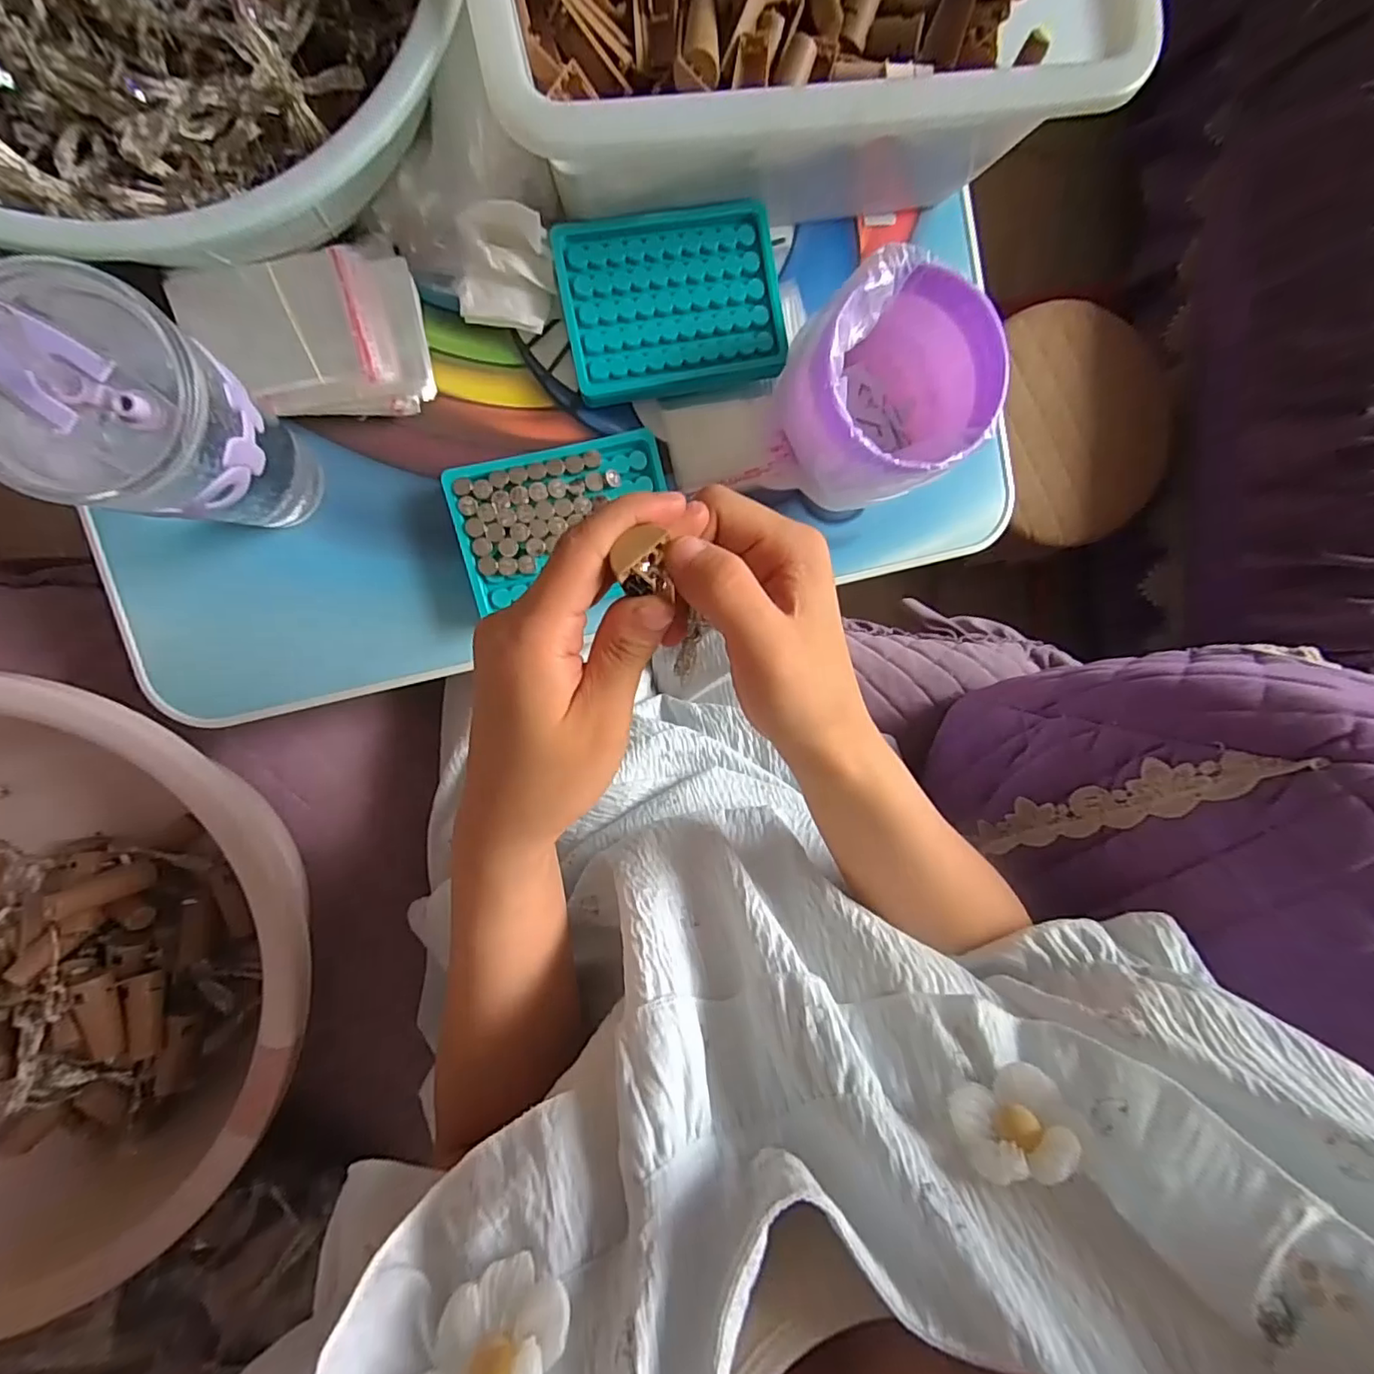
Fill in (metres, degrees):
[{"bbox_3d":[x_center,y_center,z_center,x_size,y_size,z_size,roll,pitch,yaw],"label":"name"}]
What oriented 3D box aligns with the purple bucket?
[{"bbox_3d":[0.118,-0.176,0.354,0.113,0.080,0.105,-1,94,-8],"label":"purple bucket"}]

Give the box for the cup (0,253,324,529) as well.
[{"bbox_3d":[-0.233,-0.114,0.266,0.082,0.111,0.078,-1,94,-8],"label":"cup"}]

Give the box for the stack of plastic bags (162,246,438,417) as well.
[{"bbox_3d":[-0.209,-0.193,0.330,0.117,0.035,0.072,-11,96,-7],"label":"stack of plastic bags"}]

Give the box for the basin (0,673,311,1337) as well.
[{"bbox_3d":[-0.384,0.177,0.362,0.317,0.140,0.347,-1,94,-8],"label":"basin"}]

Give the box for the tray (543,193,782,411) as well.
[{"bbox_3d":[-0.010,-0.234,0.362,0.129,0.019,0.096,-12,96,-7],"label":"tray"}]

